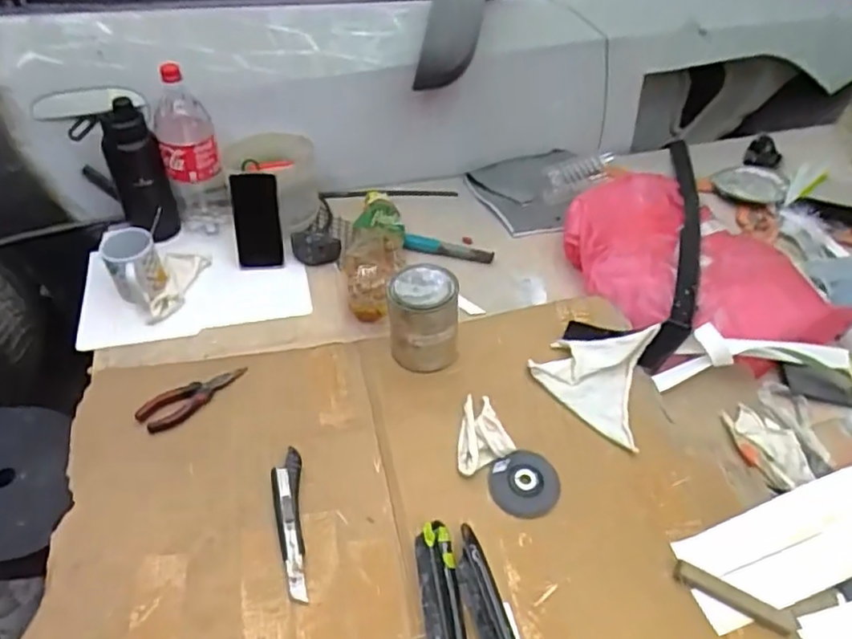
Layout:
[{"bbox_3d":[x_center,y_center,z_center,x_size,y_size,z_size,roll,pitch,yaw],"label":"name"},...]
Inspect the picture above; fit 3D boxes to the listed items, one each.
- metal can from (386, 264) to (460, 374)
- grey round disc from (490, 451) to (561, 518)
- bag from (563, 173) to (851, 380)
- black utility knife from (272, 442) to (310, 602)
[{"bbox_3d":[-0.007,-0.001,0.957,0.102,0.132,0.110,-3,46,-6],"label":"metal can"},{"bbox_3d":[0.131,0.219,0.839,0.091,0.010,0.086,0,62,0],"label":"grey round disc"},{"bbox_3d":[0.464,-0.115,1.130,0.389,0.062,0.485,-10,47,-13],"label":"bag"},{"bbox_3d":[-0.172,0.245,0.788,0.037,0.029,0.198,-6,47,-8],"label":"black utility knife"}]

